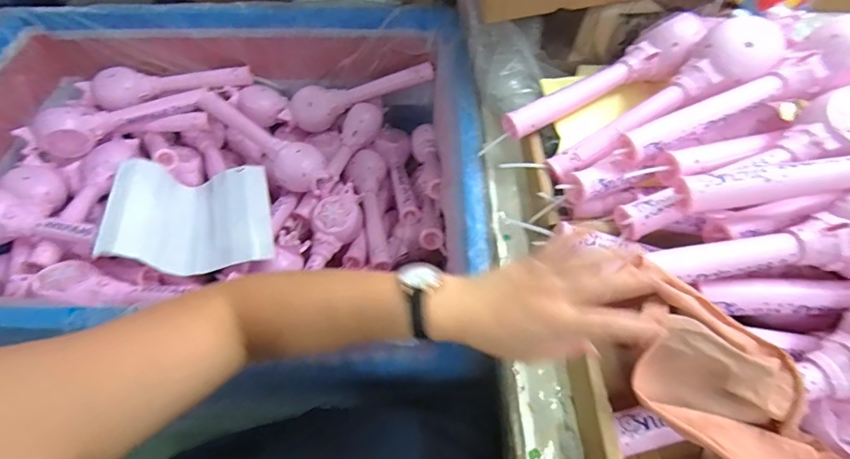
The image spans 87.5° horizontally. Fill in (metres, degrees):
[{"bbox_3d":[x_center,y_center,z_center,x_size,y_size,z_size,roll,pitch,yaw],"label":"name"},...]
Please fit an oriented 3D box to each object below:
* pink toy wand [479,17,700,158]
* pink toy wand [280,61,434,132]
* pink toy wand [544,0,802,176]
[{"bbox_3d":[0.210,-0.178,0.563,0.320,0.048,0.056,-29,58,-1],"label":"pink toy wand"},{"bbox_3d":[-0.134,-0.261,0.864,0.285,0.091,0.058,-14,55,-11],"label":"pink toy wand"},{"bbox_3d":[0.279,-0.152,0.505,0.307,0.045,0.070,-34,58,7],"label":"pink toy wand"}]

